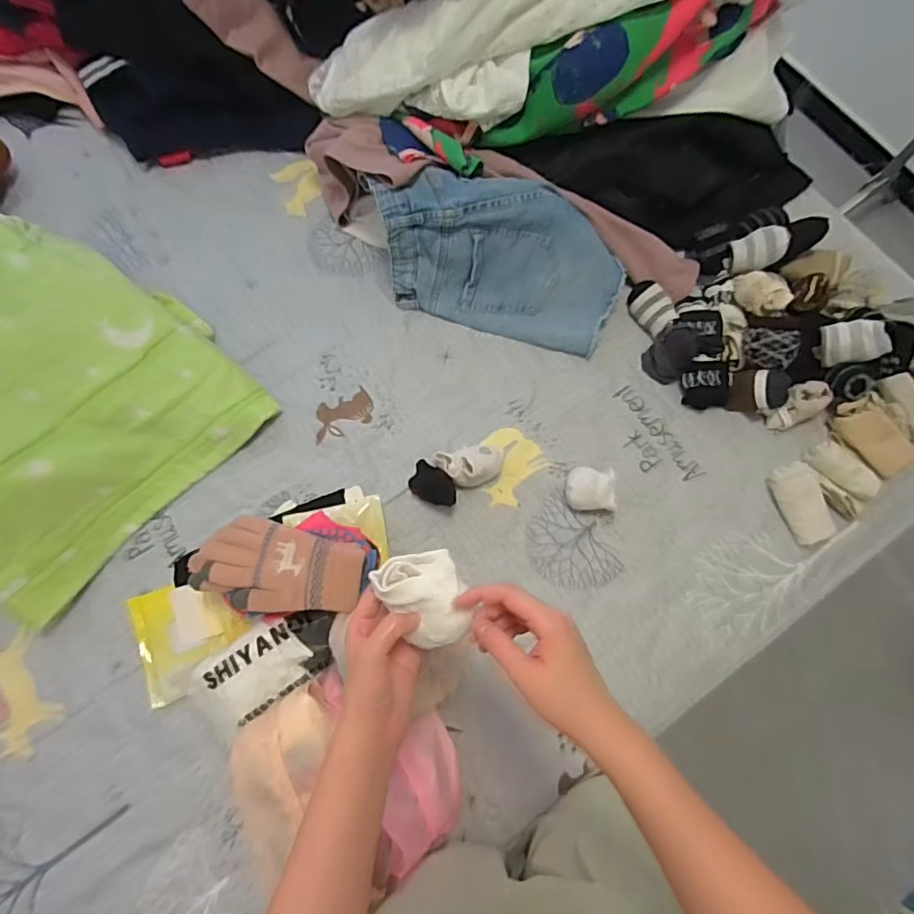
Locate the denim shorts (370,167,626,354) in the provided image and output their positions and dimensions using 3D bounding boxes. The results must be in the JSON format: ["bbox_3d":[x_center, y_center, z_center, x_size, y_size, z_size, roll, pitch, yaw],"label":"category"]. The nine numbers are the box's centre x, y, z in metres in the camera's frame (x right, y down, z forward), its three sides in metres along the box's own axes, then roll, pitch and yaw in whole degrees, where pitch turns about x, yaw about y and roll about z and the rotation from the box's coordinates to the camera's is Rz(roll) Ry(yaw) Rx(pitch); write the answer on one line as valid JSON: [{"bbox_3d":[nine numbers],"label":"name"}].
[{"bbox_3d":[0.064,-0.300,0.822,0.365,0.144,0.169,17,74,5],"label":"denim shorts"}]

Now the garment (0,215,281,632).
[{"bbox_3d":[-0.658,-0.093,0.739,0.690,0.185,0.497,24,75,7],"label":"garment"}]

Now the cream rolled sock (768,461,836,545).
[{"bbox_3d":[0.481,0.064,0.767,0.051,0.029,0.111,-21,87,-6],"label":"cream rolled sock"}]

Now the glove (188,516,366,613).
[{"bbox_3d":[-0.215,0.133,0.657,0.197,0.025,0.101,16,74,5],"label":"glove"}]

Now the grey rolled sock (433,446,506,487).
[{"bbox_3d":[0.022,0.009,0.770,0.099,0.047,0.061,-14,74,-4],"label":"grey rolled sock"}]

